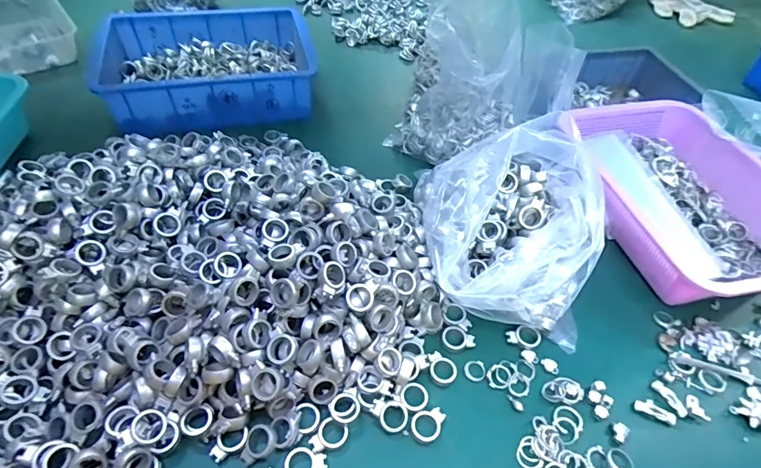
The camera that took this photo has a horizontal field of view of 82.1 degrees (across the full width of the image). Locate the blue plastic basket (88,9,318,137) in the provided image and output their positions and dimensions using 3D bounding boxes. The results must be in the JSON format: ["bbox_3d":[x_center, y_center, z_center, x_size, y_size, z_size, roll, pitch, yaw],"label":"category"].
[{"bbox_3d":[-0.267,-0.261,0.693,0.306,0.088,0.216,-13,52,-15],"label":"blue plastic basket"}]

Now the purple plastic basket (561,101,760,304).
[{"bbox_3d":[0.383,-0.051,0.563,0.220,0.079,0.306,-7,51,-10],"label":"purple plastic basket"}]

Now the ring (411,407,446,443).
[{"bbox_3d":[0.044,0.172,0.397,0.033,0.007,0.025,-29,58,-26],"label":"ring"}]

